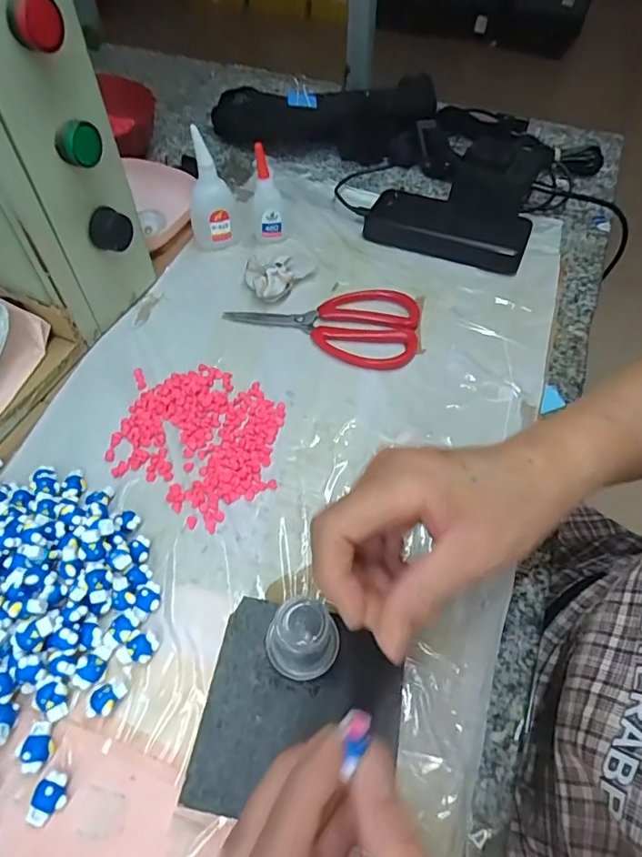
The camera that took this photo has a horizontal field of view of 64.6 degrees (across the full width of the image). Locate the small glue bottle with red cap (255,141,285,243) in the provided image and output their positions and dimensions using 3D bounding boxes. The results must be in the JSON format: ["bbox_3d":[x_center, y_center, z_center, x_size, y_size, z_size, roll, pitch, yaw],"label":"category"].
[{"bbox_3d":[-0.051,-0.224,0.494,0.028,0.094,0.021,-7,55,-6],"label":"small glue bottle with red cap"}]

